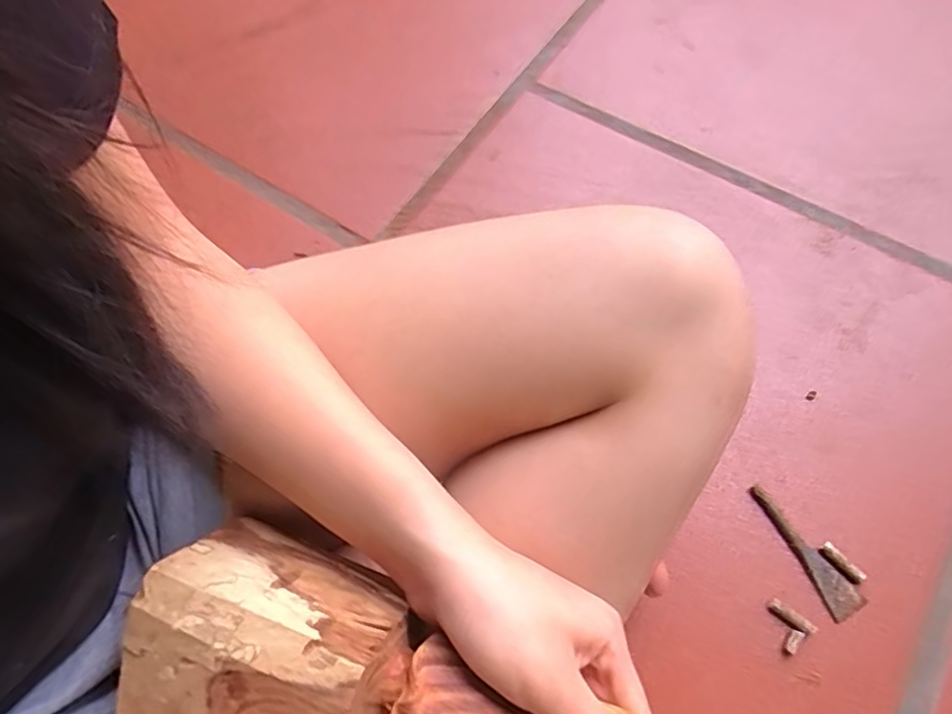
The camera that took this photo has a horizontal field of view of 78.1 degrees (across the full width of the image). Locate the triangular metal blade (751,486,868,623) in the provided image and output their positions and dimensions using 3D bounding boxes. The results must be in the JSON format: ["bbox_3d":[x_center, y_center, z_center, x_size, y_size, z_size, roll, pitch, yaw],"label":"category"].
[{"bbox_3d":[0.231,0.136,0.417,0.023,0.005,0.099,-31,68,-11],"label":"triangular metal blade"}]

